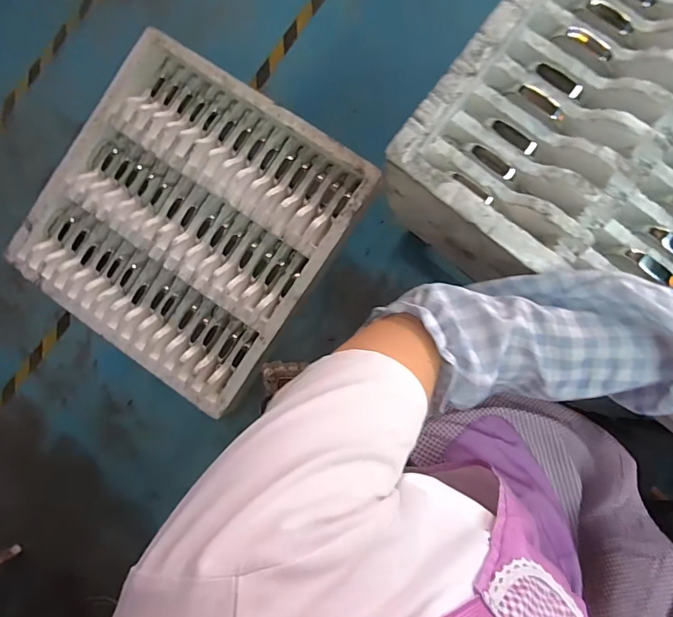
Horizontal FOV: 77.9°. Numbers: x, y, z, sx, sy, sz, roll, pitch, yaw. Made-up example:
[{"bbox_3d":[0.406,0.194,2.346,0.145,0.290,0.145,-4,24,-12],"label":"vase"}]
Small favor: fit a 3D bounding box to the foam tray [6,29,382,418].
[{"bbox_3d":[-0.290,-0.168,0.807,0.565,0.055,0.546,34,92,8],"label":"foam tray"}]

